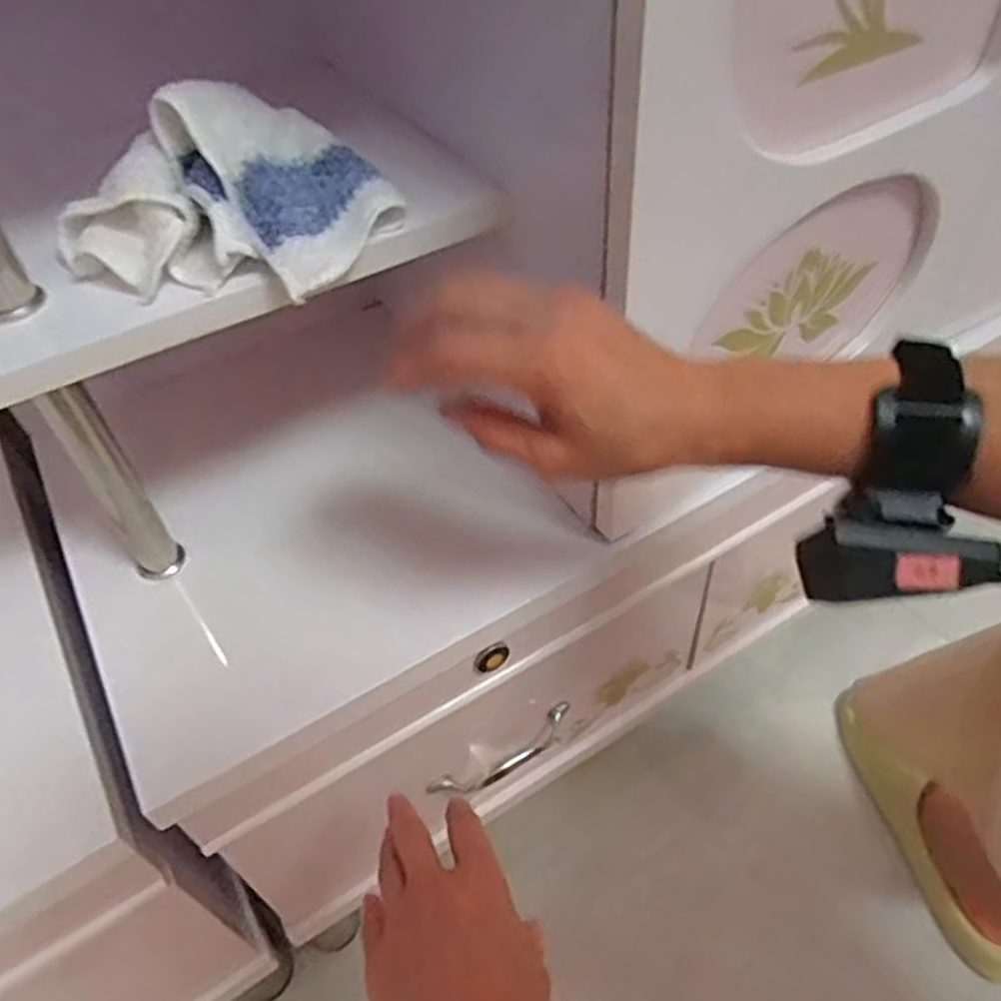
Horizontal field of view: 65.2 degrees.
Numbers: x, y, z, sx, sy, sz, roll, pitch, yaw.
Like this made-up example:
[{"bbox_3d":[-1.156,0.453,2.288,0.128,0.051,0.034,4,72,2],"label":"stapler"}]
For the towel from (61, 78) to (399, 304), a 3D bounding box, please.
[{"bbox_3d":[-0.123,-0.145,0.363,0.100,0.064,0.141,34,58,30],"label":"towel"}]

